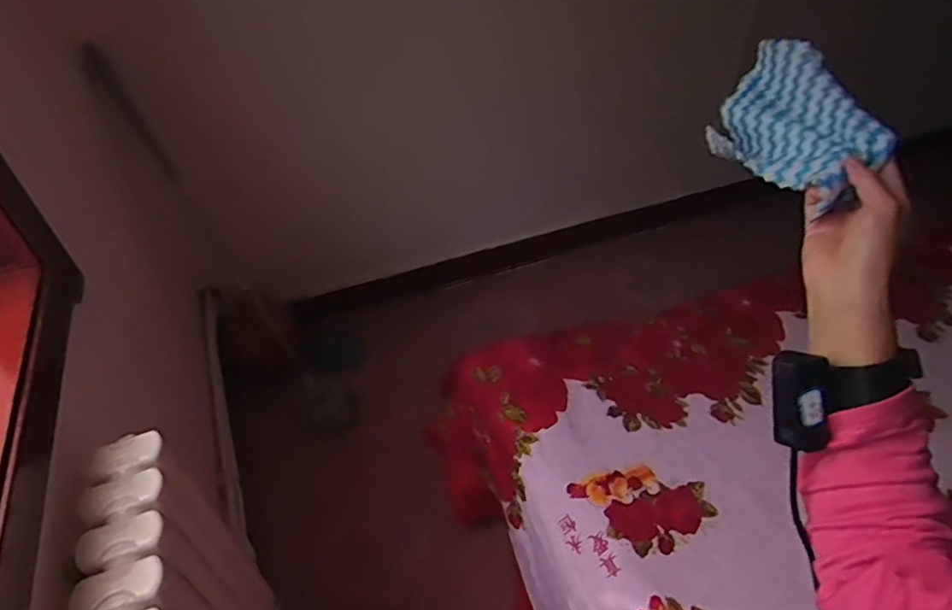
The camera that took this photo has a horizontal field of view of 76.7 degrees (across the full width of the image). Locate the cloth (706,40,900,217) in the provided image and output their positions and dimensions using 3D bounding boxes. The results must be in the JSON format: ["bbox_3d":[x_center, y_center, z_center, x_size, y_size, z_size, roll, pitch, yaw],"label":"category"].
[{"bbox_3d":[0.290,-0.166,0.558,0.116,0.038,0.247,-26,34,18],"label":"cloth"}]

